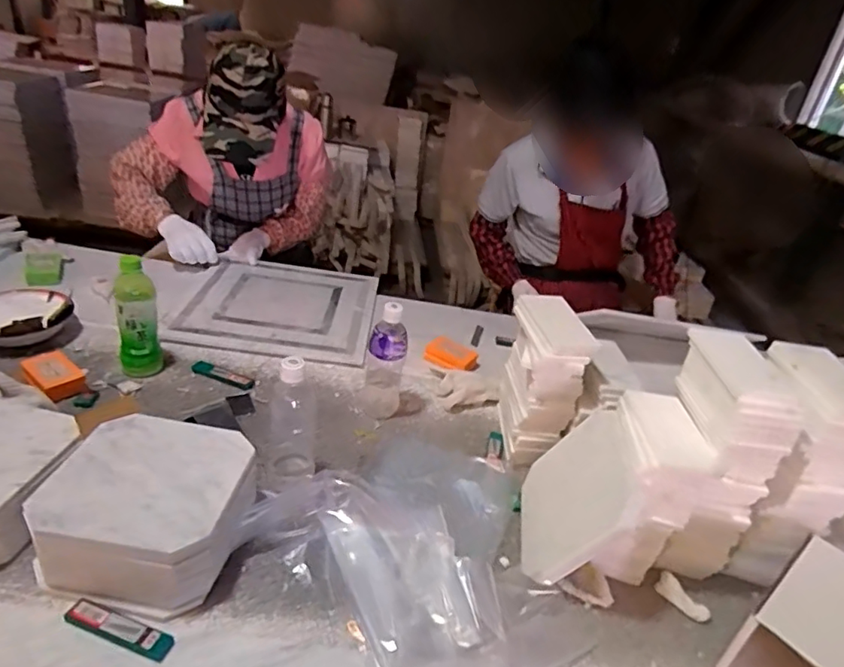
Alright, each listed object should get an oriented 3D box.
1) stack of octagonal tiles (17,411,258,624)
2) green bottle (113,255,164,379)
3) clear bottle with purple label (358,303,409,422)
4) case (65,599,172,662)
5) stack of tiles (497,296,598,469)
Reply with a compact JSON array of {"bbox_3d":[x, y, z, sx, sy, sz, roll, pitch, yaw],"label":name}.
[{"bbox_3d":[-0.327,0.210,0.673,0.220,0.109,0.215,15,29,9],"label":"stack of octagonal tiles"},{"bbox_3d":[-0.479,-0.018,0.933,0.065,0.211,0.054,-7,33,-28],"label":"green bottle"},{"bbox_3d":[-0.063,0.046,0.935,0.073,0.197,0.070,7,29,-6],"label":"clear bottle with purple label"},{"bbox_3d":[-0.313,0.305,0.572,0.120,0.008,0.025,15,30,12],"label":"case"},{"bbox_3d":[0.193,0.075,0.914,0.094,0.240,0.172,7,29,-5],"label":"stack of tiles"}]

